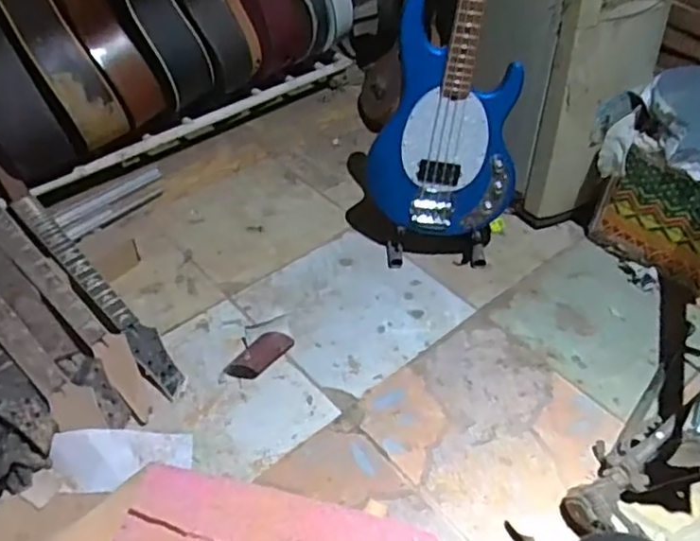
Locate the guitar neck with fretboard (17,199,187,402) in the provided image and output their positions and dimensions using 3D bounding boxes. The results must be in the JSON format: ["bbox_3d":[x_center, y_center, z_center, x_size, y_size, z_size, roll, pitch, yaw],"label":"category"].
[{"bbox_3d":[-0.567,0.033,1.408,0.071,0.069,0.674,-32,56,-29],"label":"guitar neck with fretboard"}]

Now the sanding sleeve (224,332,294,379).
[{"bbox_3d":[-0.183,0.172,1.311,0.064,0.040,0.141,34,53,27],"label":"sanding sleeve"}]

